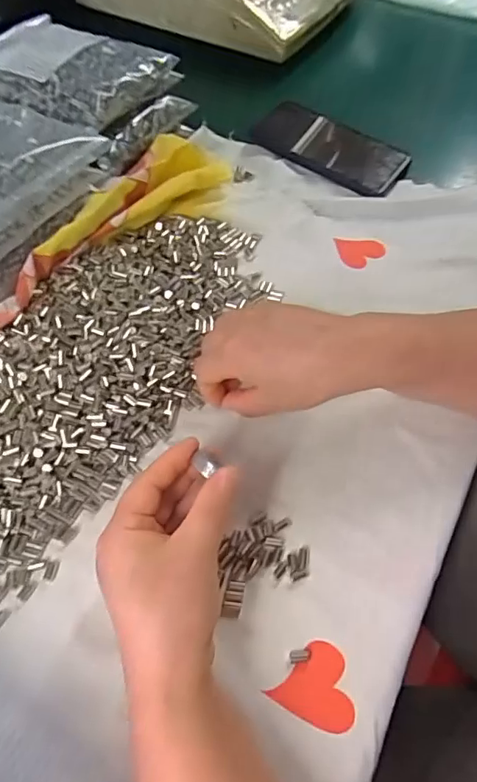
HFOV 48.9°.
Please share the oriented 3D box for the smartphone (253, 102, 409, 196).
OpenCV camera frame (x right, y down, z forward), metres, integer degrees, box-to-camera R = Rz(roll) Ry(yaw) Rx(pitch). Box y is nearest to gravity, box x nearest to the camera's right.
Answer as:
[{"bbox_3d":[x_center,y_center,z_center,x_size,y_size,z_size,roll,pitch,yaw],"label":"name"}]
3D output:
[{"bbox_3d":[0.096,-0.259,0.557,0.162,0.010,0.081,34,63,19],"label":"smartphone"}]

